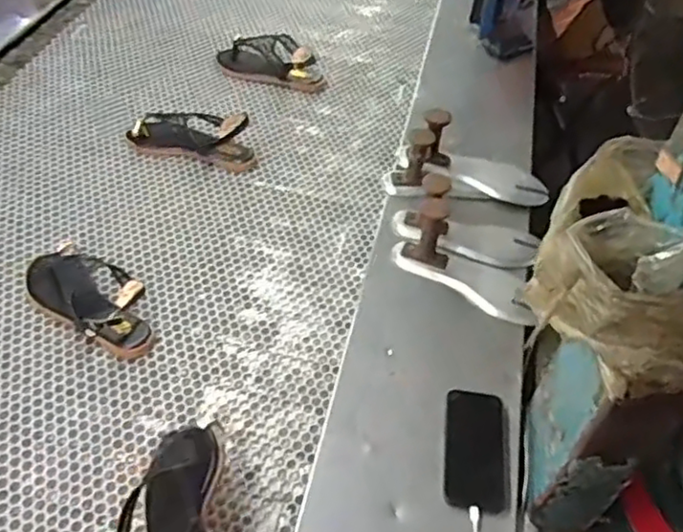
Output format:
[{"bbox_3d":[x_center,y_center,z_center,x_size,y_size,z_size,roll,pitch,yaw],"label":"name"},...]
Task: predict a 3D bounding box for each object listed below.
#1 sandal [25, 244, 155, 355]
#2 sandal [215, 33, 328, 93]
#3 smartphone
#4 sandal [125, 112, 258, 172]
[{"bbox_3d":[-0.361,0.032,0.941,0.253,0.058,0.101,29,51,20],"label":"sandal"},{"bbox_3d":[-0.147,-0.436,1.398,0.230,0.056,0.107,10,47,4],"label":"sandal"},{"bbox_3d":[0.163,0.221,0.801,0.074,0.008,0.149,8,55,-1],"label":"smartphone"},{"bbox_3d":[-0.263,-0.235,1.199,0.224,0.060,0.089,13,48,7],"label":"sandal"}]

